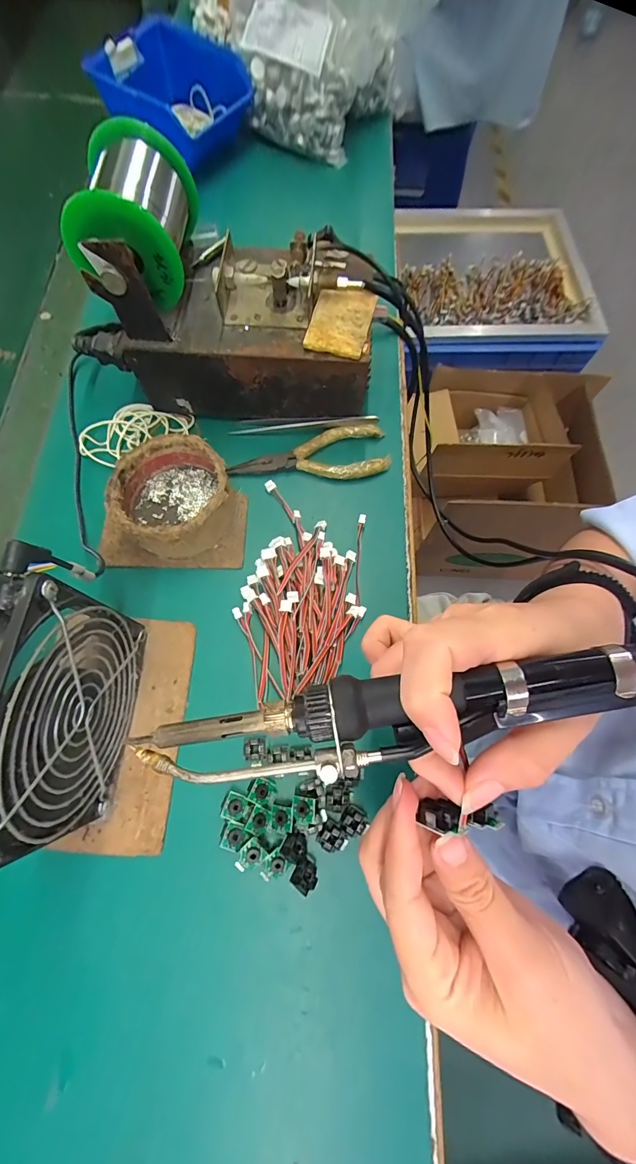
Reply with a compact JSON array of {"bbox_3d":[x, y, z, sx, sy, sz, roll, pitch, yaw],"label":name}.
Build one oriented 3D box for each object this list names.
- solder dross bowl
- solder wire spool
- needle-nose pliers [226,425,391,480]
[{"bbox_3d":[-0.106,-0.062,0.294,0.083,0.041,0.080,1,72,-2],"label":"solder dross bowl"},{"bbox_3d":[-0.119,-0.234,0.265,0.068,0.072,0.086,4,72,-1],"label":"solder wire spool"},{"bbox_3d":[-0.006,-0.107,0.328,0.128,0.008,0.047,-2,72,-3],"label":"needle-nose pliers"}]

